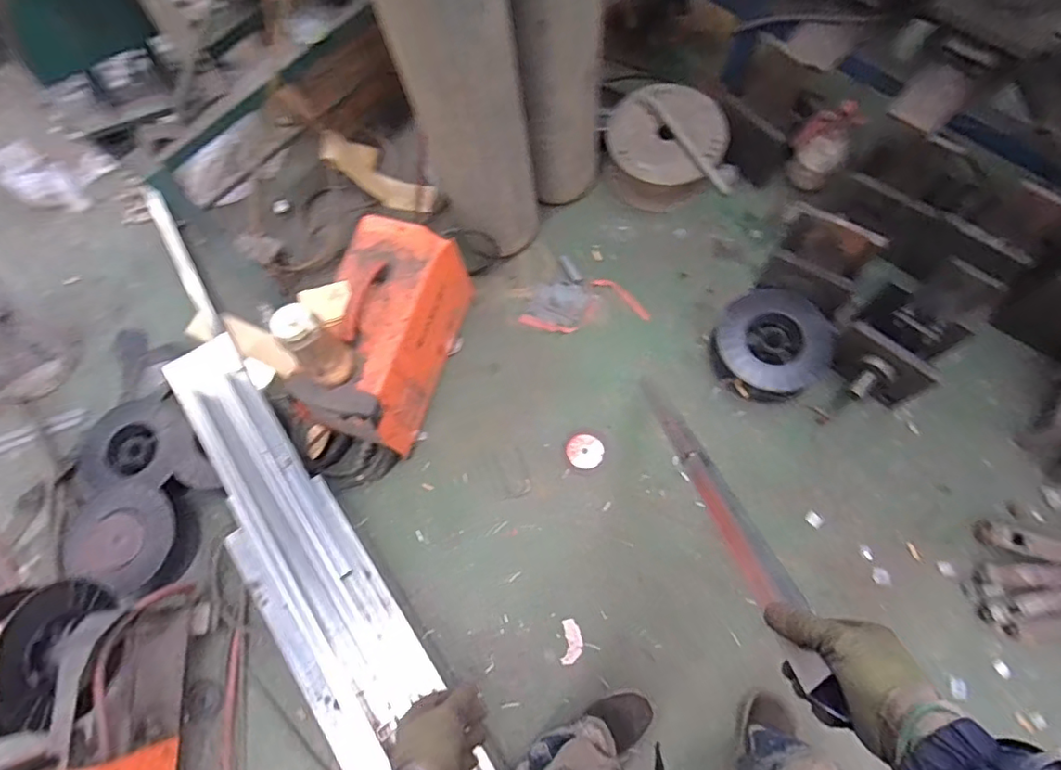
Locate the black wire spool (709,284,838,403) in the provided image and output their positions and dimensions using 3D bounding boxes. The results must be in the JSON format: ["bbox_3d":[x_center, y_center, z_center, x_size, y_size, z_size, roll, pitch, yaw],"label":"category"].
[{"bbox_3d":[0.579,-0.091,1.349,0.262,0.150,0.243,-1,71,4],"label":"black wire spool"}]

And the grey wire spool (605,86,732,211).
[{"bbox_3d":[0.360,-0.637,1.512,0.303,0.199,0.263,20,74,10],"label":"grey wire spool"}]

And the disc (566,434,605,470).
[{"bbox_3d":[0.134,0.161,1.358,0.089,0.012,0.083,-1,71,4],"label":"disc"}]

